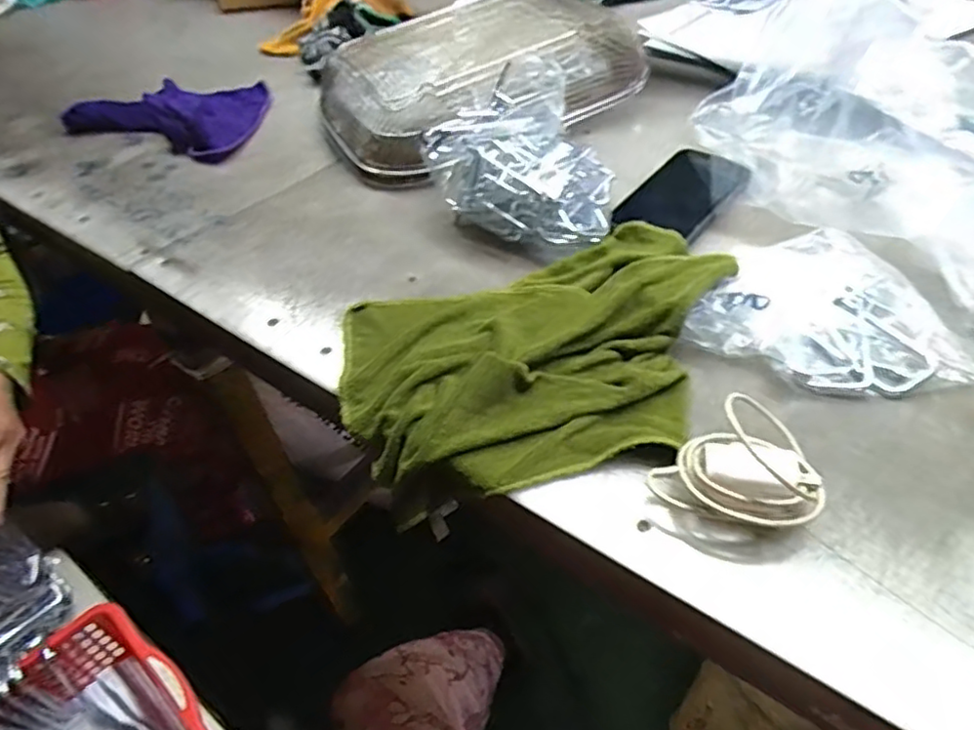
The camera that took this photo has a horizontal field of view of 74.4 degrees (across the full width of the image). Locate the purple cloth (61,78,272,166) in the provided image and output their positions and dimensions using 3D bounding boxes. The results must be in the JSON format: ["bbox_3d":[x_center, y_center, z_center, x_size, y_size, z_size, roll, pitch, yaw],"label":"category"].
[{"bbox_3d":[-0.422,-0.347,0.878,0.310,0.045,0.162,20,51,24],"label":"purple cloth"}]

